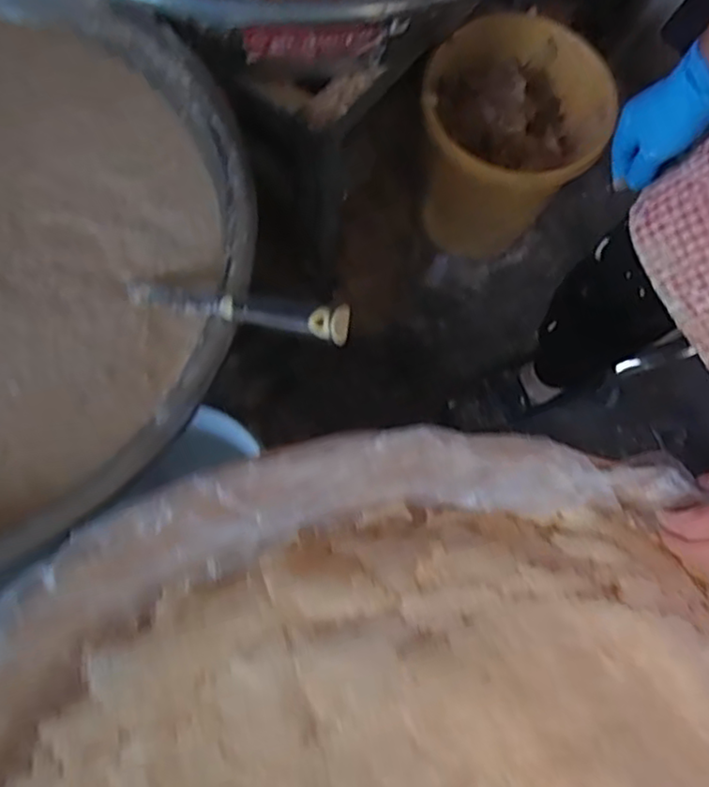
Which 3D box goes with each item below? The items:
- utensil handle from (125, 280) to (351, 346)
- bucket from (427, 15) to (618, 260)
[{"bbox_3d":[-0.105,-0.074,0.535,0.255,0.028,0.032,13,70,35],"label":"utensil handle"},{"bbox_3d":[0.207,-0.331,0.937,0.226,0.297,0.240,1,74,-4],"label":"bucket"}]

